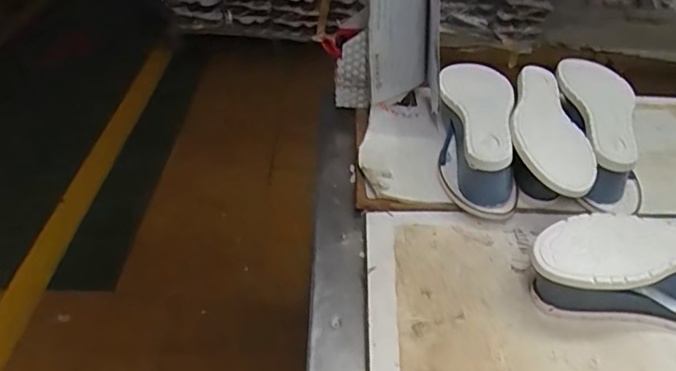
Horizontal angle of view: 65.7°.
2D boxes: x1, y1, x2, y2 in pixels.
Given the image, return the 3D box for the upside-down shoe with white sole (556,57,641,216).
[{"bbox_3d":[0.362,-0.085,0.718,0.102,0.070,0.260,3,54,2],"label":"upside-down shoe with white sole"}]

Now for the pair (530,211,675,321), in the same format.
[{"bbox_3d":[0.321,0.086,0.546,0.246,0.072,0.099,0,40,-2],"label":"pair"}]

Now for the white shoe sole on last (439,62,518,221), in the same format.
[{"bbox_3d":[0.187,-0.076,0.721,0.093,0.093,0.262,5,40,4],"label":"white shoe sole on last"}]

